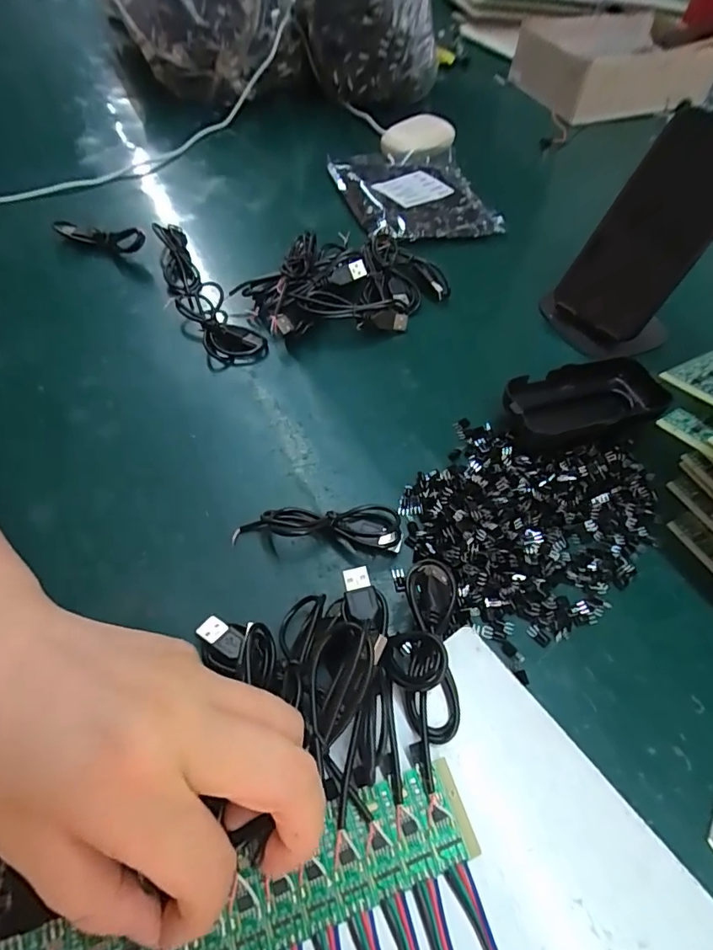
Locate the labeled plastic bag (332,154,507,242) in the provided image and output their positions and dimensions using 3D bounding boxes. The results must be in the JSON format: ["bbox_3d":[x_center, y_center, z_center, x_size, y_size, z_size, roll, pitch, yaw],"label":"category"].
[{"bbox_3d":[0.058,-0.291,0.510,0.135,0.025,0.155,-14,56,-14],"label":"labeled plastic bag"}]

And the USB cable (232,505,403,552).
[{"bbox_3d":[-0.022,0.030,0.283,0.095,0.014,0.031,-1,54,-5],"label":"USB cable"}]

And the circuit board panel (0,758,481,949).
[{"bbox_3d":[-0.039,0.145,0.167,0.165,0.004,0.032,-15,56,-14],"label":"circuit board panel"}]

